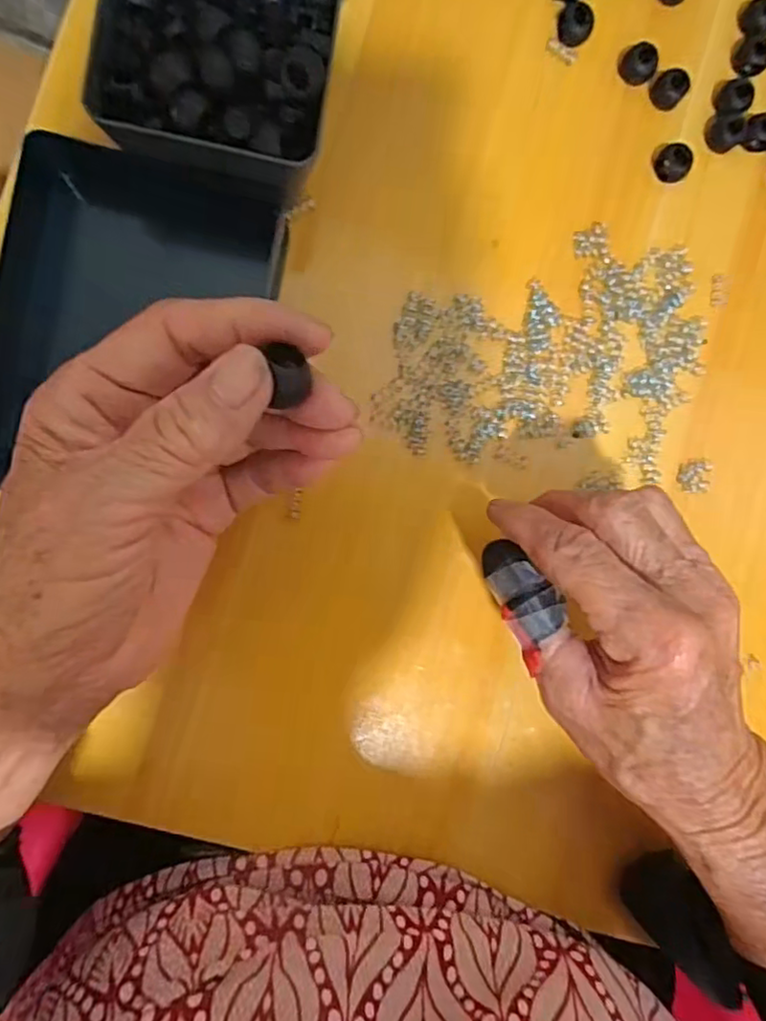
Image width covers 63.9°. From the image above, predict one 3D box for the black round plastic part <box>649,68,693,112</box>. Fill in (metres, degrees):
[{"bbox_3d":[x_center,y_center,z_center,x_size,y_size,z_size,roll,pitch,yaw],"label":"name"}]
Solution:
[{"bbox_3d":[0.145,-0.213,0.311,0.015,0.012,0.016,0,90,-7],"label":"black round plastic part"}]

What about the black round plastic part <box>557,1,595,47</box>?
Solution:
[{"bbox_3d":[0.095,-0.240,0.304,0.016,0.009,0.016,0,90,-7],"label":"black round plastic part"}]

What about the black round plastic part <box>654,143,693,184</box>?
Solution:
[{"bbox_3d":[0.147,-0.176,0.310,0.015,0.013,0.018,-32,94,-6],"label":"black round plastic part"}]

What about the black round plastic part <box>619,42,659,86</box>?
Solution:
[{"bbox_3d":[0.128,-0.224,0.307,0.018,0.011,0.014,32,86,-6],"label":"black round plastic part"}]

